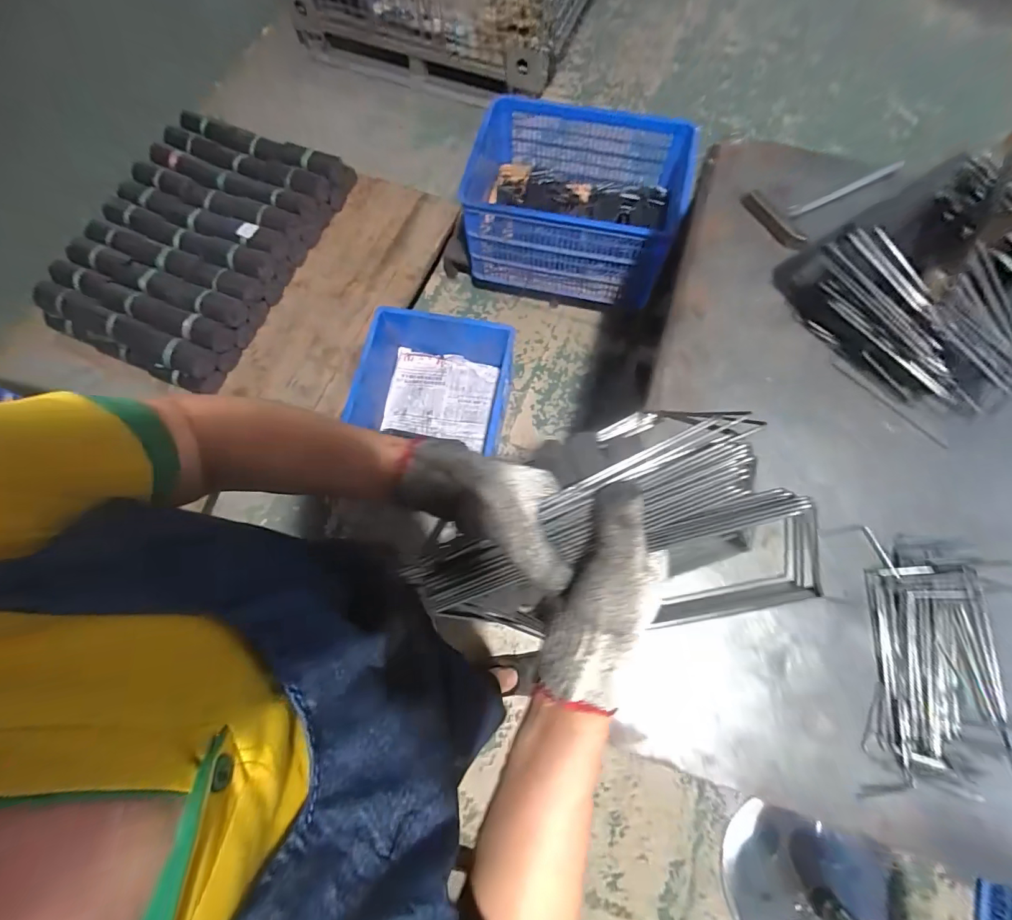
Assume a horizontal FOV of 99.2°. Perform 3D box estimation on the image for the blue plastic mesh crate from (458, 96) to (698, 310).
[{"bbox_3d":[0.161,-0.789,1.324,0.596,0.308,0.437,15,75,5],"label":"blue plastic mesh crate"}]

